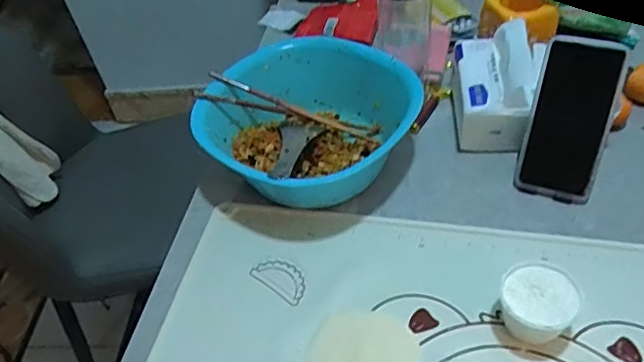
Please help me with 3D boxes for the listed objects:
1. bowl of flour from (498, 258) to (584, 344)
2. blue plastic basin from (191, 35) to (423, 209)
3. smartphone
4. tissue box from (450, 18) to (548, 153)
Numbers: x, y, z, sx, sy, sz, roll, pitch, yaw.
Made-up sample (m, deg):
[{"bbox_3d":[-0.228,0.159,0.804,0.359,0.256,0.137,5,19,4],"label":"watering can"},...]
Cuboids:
[{"bbox_3d":[0.197,0.116,0.519,0.062,0.050,0.068,-4,47,4],"label":"bowl of flour"},{"bbox_3d":[-0.016,-0.062,0.681,0.238,0.095,0.220,-4,47,4],"label":"blue plastic basin"},{"bbox_3d":[0.271,-0.065,0.617,0.080,0.174,0.018,16,20,21],"label":"smartphone"},{"bbox_3d":[0.210,-0.118,0.693,0.095,0.122,0.138,3,47,10],"label":"tissue box"}]

